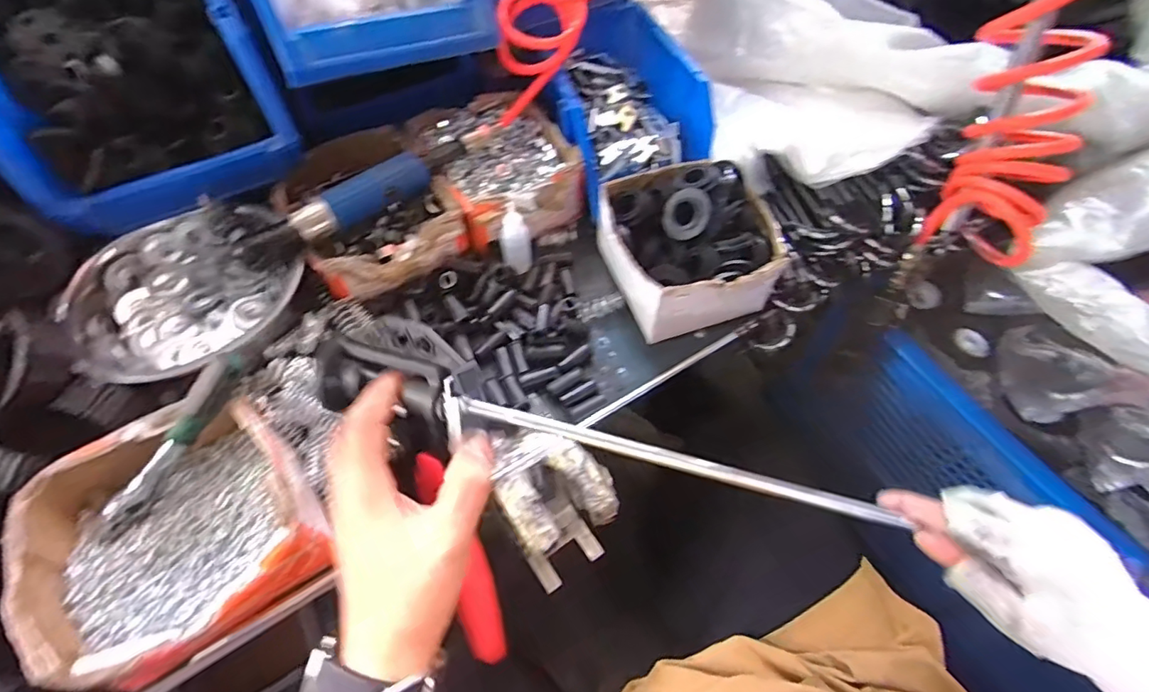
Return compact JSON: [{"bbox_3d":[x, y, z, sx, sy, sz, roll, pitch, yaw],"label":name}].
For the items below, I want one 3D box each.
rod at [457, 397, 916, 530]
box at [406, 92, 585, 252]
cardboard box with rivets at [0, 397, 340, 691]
[{"bbox_3d":[0.072,0.069,0.304,0.277,0.008,0.010,17,56,-13],"label":"rod"},{"bbox_3d":[-0.083,-0.186,0.561,0.141,0.069,0.180,-23,60,-16],"label":"box"},{"bbox_3d":[-0.267,0.123,0.358,0.151,0.061,0.160,-31,62,-20],"label":"cardboard box with rivets"}]

